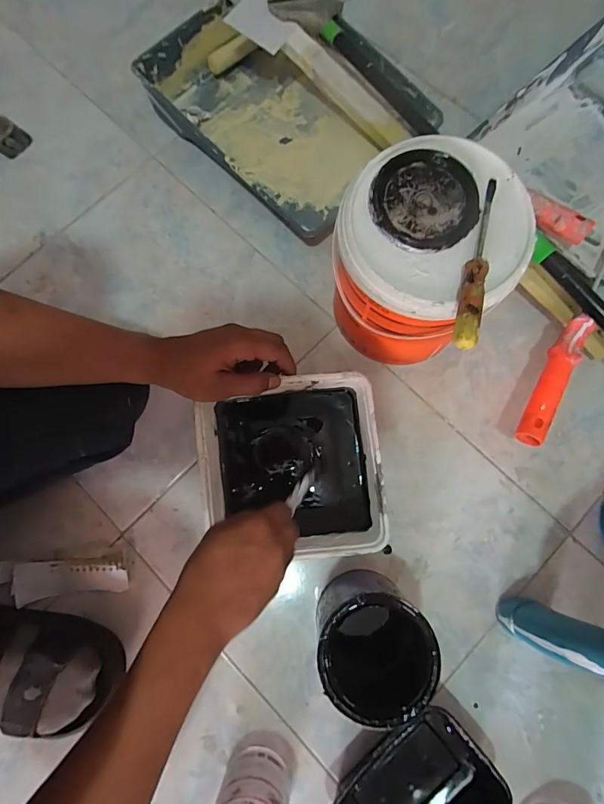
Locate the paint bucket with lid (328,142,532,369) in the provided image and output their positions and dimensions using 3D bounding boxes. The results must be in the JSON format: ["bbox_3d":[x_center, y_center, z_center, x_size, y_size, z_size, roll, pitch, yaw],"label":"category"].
[{"bbox_3d":[0.128,-0.146,0.484,0.169,0.200,0.168,0,78,2],"label":"paint bucket with lid"}]

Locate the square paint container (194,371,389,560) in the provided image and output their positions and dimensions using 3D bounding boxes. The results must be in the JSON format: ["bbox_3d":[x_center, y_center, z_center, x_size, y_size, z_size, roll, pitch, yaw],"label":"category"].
[{"bbox_3d":[-0.012,0.079,0.484,0.194,0.082,0.190,-7,78,0],"label":"square paint container"}]

